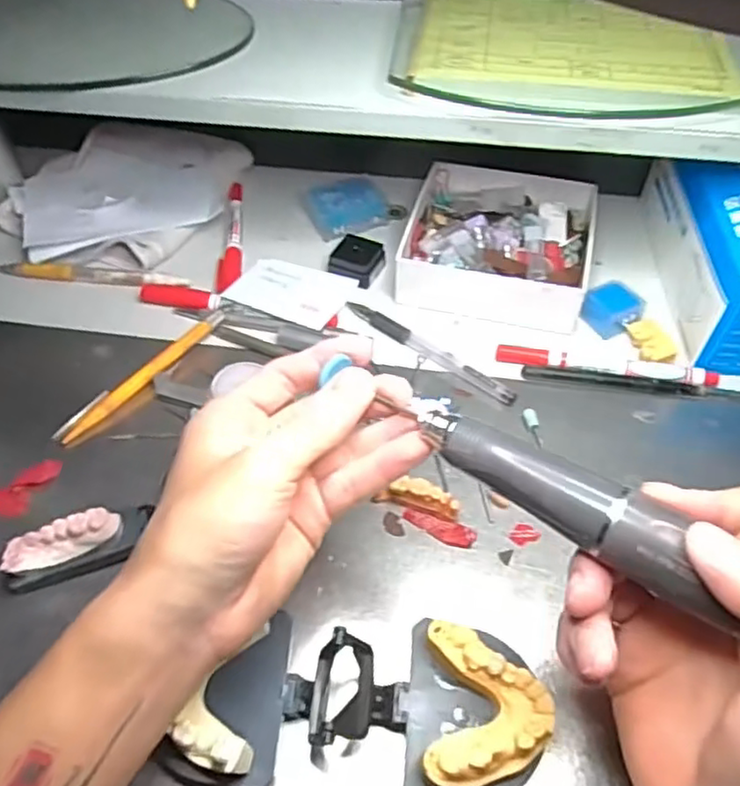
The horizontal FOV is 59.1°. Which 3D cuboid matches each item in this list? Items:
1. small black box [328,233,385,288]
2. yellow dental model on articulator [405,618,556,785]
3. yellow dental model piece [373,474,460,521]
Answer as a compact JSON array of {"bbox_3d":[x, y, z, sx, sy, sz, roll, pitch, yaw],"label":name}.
[{"bbox_3d":[-0.008,-0.098,0.477,0.034,0.014,0.033,24,55,18],"label":"small black box"},{"bbox_3d":[0.045,0.134,0.273,0.059,0.035,0.070,5,51,4],"label":"yellow dental model on articulator"},{"bbox_3d":[0.026,0.055,0.350,0.045,0.015,0.013,14,52,11],"label":"yellow dental model piece"}]

